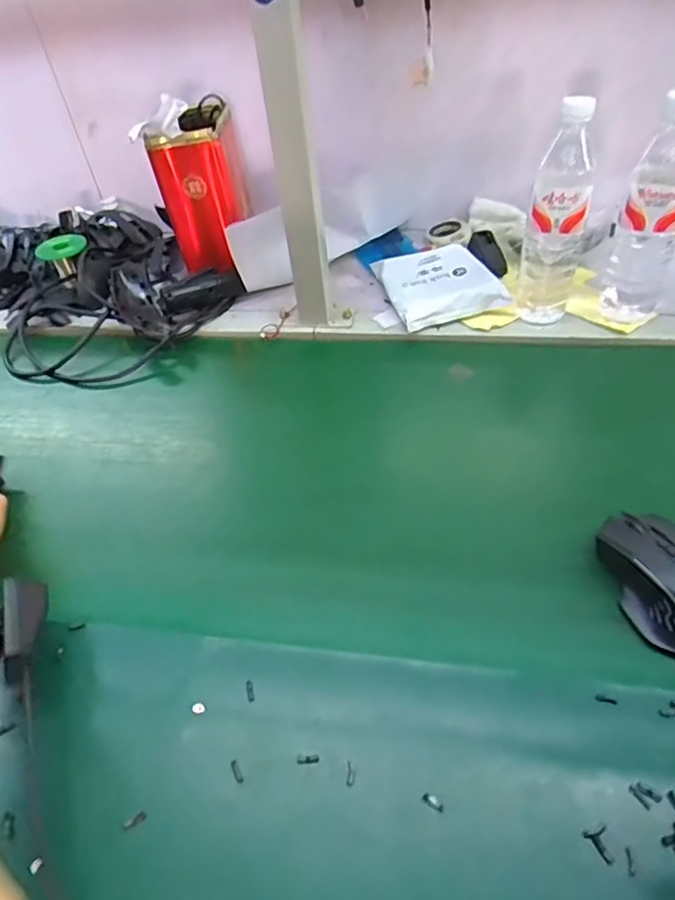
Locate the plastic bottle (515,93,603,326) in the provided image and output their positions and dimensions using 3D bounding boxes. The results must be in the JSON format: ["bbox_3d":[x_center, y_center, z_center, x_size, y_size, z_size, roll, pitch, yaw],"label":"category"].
[{"bbox_3d":[0.242,-0.246,0.608,0.072,0.203,0.065,8,48,15],"label":"plastic bottle"}]

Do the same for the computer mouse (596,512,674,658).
[{"bbox_3d":[0.243,0.094,0.412,0.077,0.038,0.116,-21,47,-13],"label":"computer mouse"}]

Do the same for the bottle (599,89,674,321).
[{"bbox_3d":[0.338,-0.246,0.602,0.063,0.235,0.067,16,50,22],"label":"bottle"}]

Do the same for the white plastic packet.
[{"bbox_3d":[0.126,-0.219,0.728,0.128,0.034,0.160,-14,46,-6],"label":"white plastic packet"}]

